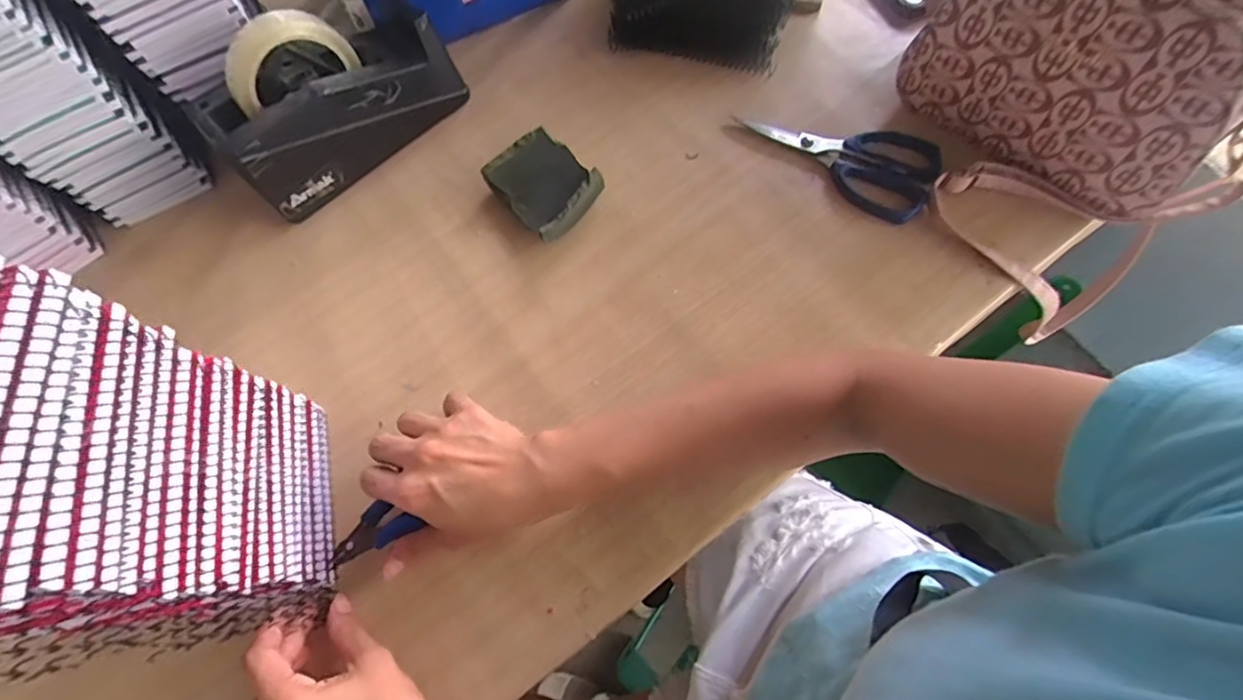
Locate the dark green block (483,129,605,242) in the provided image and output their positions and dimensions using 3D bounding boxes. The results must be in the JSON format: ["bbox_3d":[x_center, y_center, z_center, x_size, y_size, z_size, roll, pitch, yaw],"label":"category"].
[{"bbox_3d":[-0.062,-0.137,0.496,0.071,0.038,0.092,-40,74,-11],"label":"dark green block"}]

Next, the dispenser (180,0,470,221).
[{"bbox_3d":[-0.248,-0.221,0.491,0.201,0.115,0.084,-42,75,-12],"label":"dispenser"}]

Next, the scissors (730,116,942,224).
[{"bbox_3d":[0.186,-0.172,0.503,0.169,0.013,0.074,26,74,10],"label":"scissors"}]

